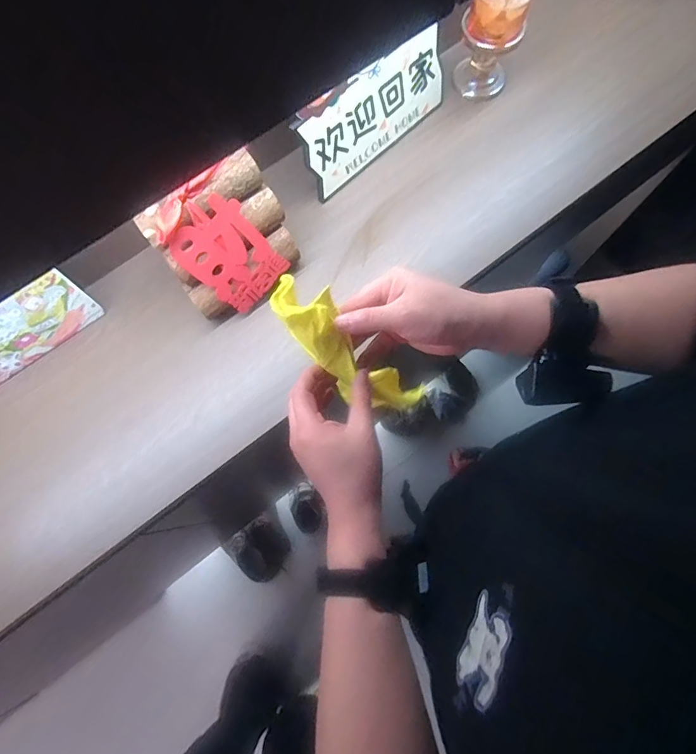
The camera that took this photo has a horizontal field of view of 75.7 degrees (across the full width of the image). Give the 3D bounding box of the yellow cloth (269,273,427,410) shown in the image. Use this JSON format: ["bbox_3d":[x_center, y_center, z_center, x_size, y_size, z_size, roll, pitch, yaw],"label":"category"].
[{"bbox_3d":[0.008,-0.009,0.436,0.052,0.214,0.063,16,75,40],"label":"yellow cloth"}]

